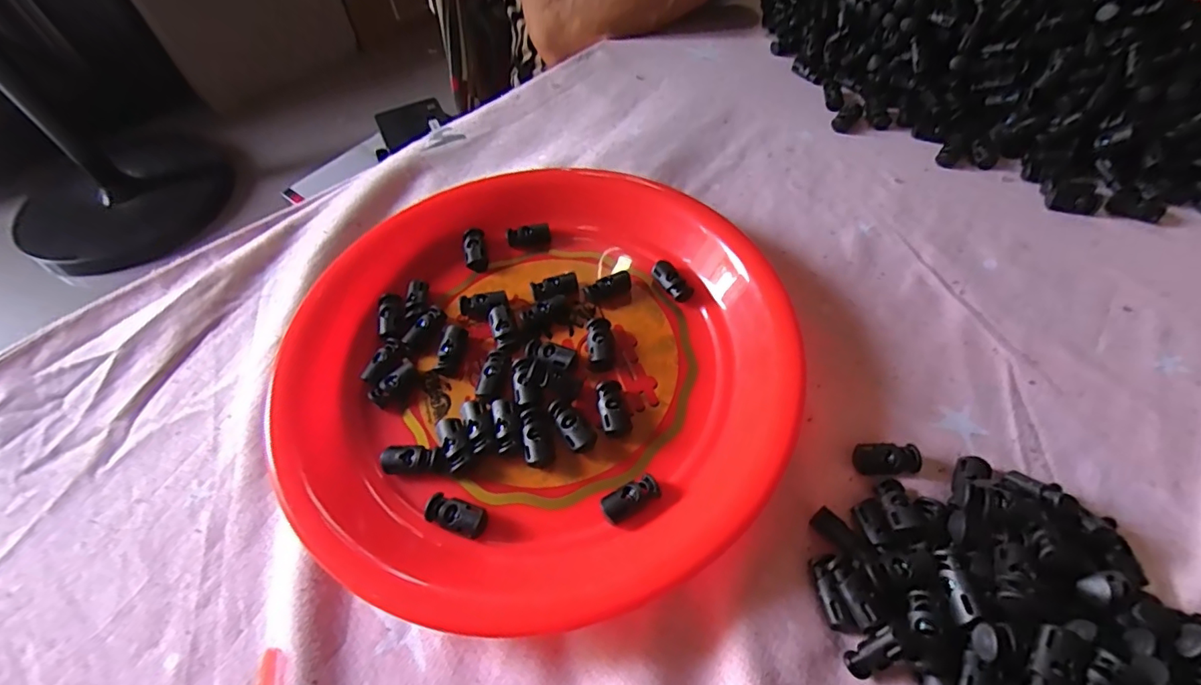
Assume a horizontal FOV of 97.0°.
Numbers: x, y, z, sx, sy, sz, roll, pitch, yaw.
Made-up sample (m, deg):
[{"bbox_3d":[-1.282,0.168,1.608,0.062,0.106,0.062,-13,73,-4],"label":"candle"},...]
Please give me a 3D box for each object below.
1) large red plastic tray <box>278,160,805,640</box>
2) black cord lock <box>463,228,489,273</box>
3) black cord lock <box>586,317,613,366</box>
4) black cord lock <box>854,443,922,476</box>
[{"bbox_3d":[-0.030,0.006,0.279,0.244,0.035,0.249,-9,56,-1],"label":"large red plastic tray"},{"bbox_3d":[-0.077,-0.058,0.329,0.014,0.007,0.029,-11,69,-3],"label":"black cord lock"},{"bbox_3d":[0.000,0.000,0.286,0.013,0.009,0.027,-5,56,1],"label":"black cord lock"},{"bbox_3d":[0.135,0.055,0.250,0.026,0.009,0.014,3,57,6],"label":"black cord lock"}]

